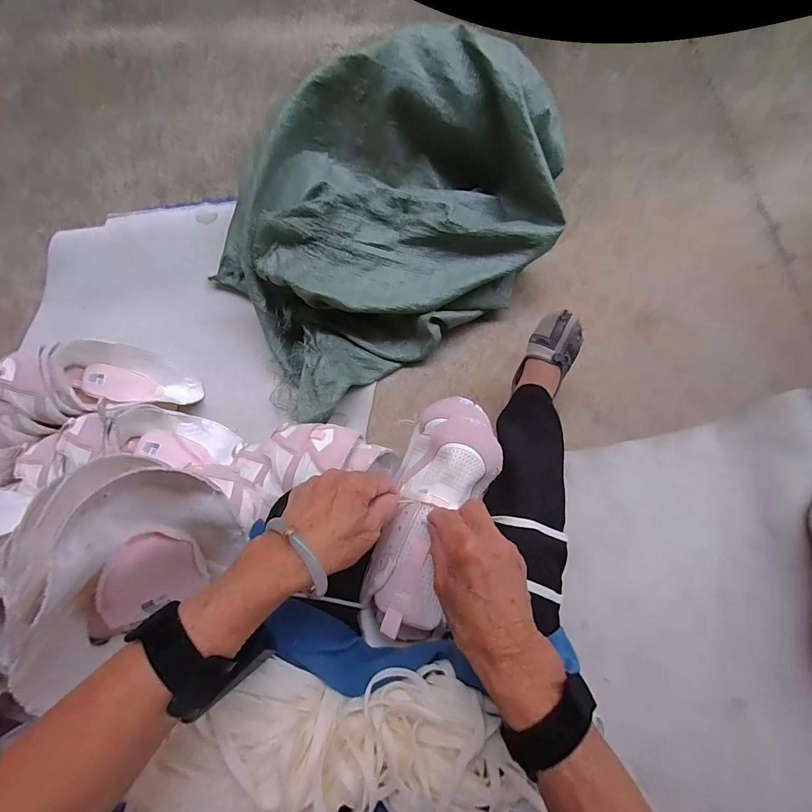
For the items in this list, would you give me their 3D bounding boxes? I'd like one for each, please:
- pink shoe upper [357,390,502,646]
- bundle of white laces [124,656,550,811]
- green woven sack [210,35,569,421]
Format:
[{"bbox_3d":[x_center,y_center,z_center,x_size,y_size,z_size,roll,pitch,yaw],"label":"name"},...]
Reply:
[{"bbox_3d":[0.027,0.109,0.391,0.090,0.062,0.244,19,76,8],"label":"pink shoe upper"},{"bbox_3d":[-0.036,0.272,0.297,0.301,0.041,0.126,9,74,4],"label":"bundle of white laces"},{"bbox_3d":[-0.027,-0.367,0.762,0.702,0.293,0.477,-35,76,-9],"label":"green woven sack"}]

